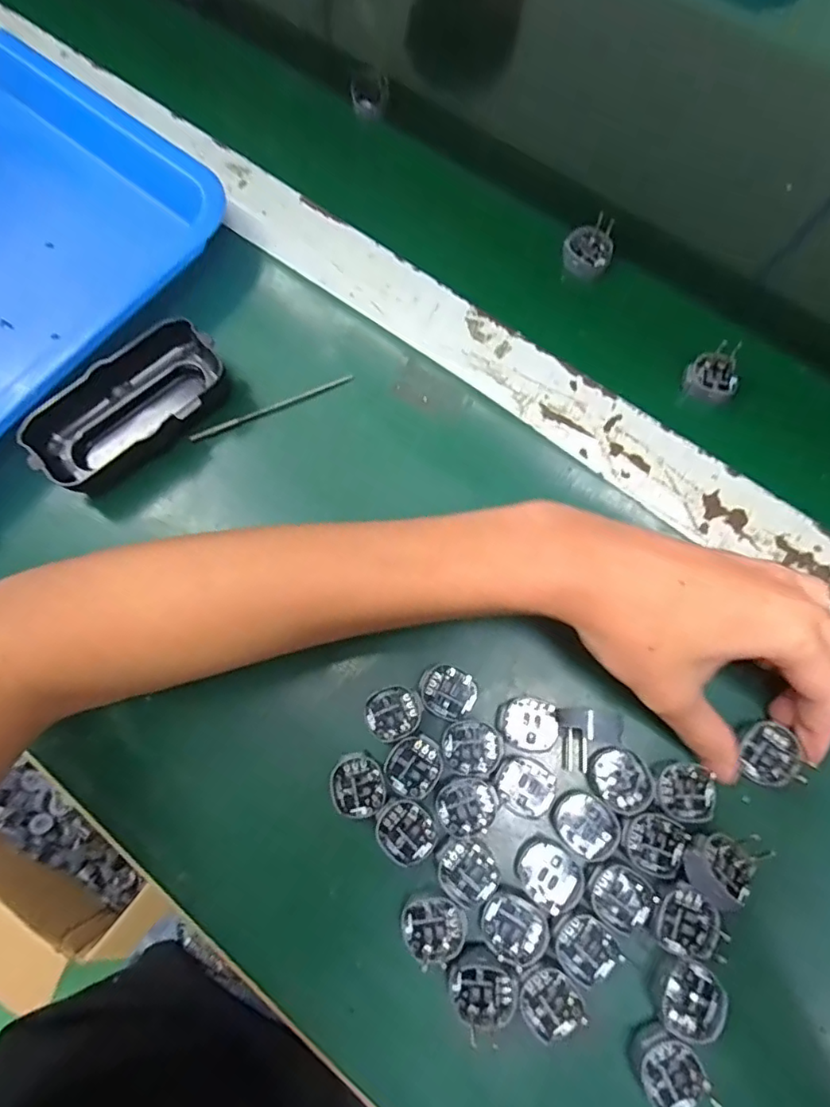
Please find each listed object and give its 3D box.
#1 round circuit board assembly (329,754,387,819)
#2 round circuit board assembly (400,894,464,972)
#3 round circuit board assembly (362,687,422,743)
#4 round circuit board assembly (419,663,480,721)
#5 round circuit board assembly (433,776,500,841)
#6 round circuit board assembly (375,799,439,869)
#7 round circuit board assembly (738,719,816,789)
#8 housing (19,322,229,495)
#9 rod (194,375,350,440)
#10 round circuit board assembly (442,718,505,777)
[{"bbox_3d":[-0.027,0.108,0.267,0.024,0.004,0.027,-13,73,-2],"label":"round circuit board assembly"},{"bbox_3d":[0.007,0.164,0.250,0.027,0.004,0.026,-1,73,2],"label":"round circuit board assembly"},{"bbox_3d":[-0.010,0.077,0.277,0.027,0.004,0.025,-1,73,2],"label":"round circuit board assembly"},{"bbox_3d":[0.016,0.067,0.277,0.027,0.004,0.024,29,76,10],"label":"round circuit board assembly"},{"bbox_3d":[0.024,0.117,0.265,0.026,0.004,0.027,-1,73,2],"label":"round circuit board assembly"},{"bbox_3d":[-0.004,0.126,0.261,0.028,0.004,0.024,31,76,11],"label":"round circuit board assembly"},{"bbox_3d":[0.165,0.092,0.265,0.026,0.005,0.027,-1,73,2],"label":"round circuit board assembly"},{"bbox_3d":[-0.158,-0.080,0.320,0.108,0.027,0.055,-39,75,-10],"label":"housing"},{"bbox_3d":[-0.082,-0.085,0.330,0.097,0.006,0.006,-21,73,-5],"label":"rod"},{"bbox_3d":[0.027,0.091,0.271,0.028,0.004,0.024,2,73,2],"label":"round circuit board assembly"}]

